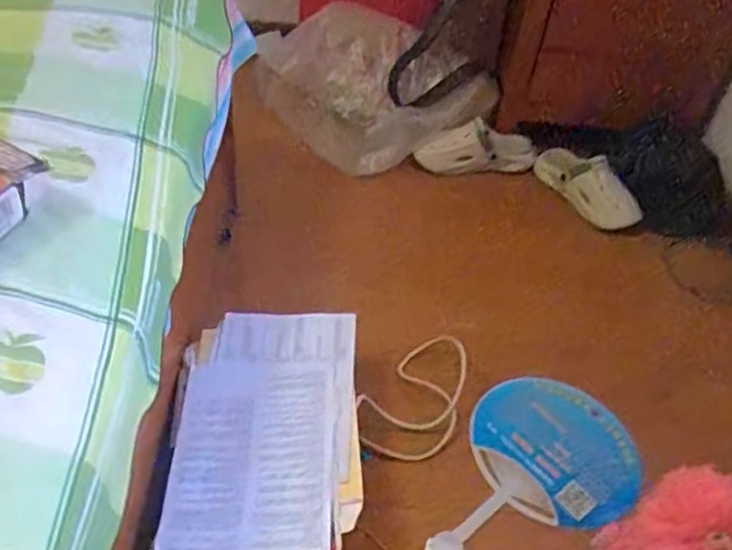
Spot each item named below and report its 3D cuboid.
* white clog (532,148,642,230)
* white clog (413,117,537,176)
[{"bbox_3d":[0.496,-0.220,1.566,0.091,0.091,0.254,-21,51,-25],"label":"white clog"},{"bbox_3d":[0.261,-0.295,1.652,0.265,0.097,0.107,0,45,-7],"label":"white clog"}]

